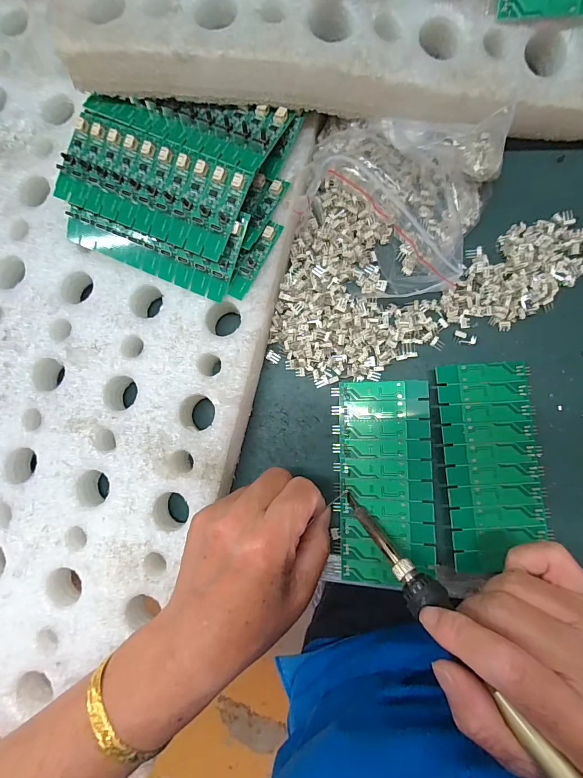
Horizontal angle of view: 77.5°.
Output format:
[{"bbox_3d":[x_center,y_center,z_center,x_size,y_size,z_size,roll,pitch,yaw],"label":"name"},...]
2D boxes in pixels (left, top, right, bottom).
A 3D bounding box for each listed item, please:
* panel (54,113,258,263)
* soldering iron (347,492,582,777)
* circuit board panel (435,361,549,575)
[{"bbox_3d":[-0.099,-0.141,0.251,0.137,0.007,0.060,24,98,8],"label":"panel"},{"bbox_3d":[0.091,0.135,0.185,0.019,0.015,0.208,-40,47,-1],"label":"soldering iron"},{"bbox_3d":[0.137,0.051,0.249,0.062,0.004,0.135,-4,83,7],"label":"circuit board panel"}]

